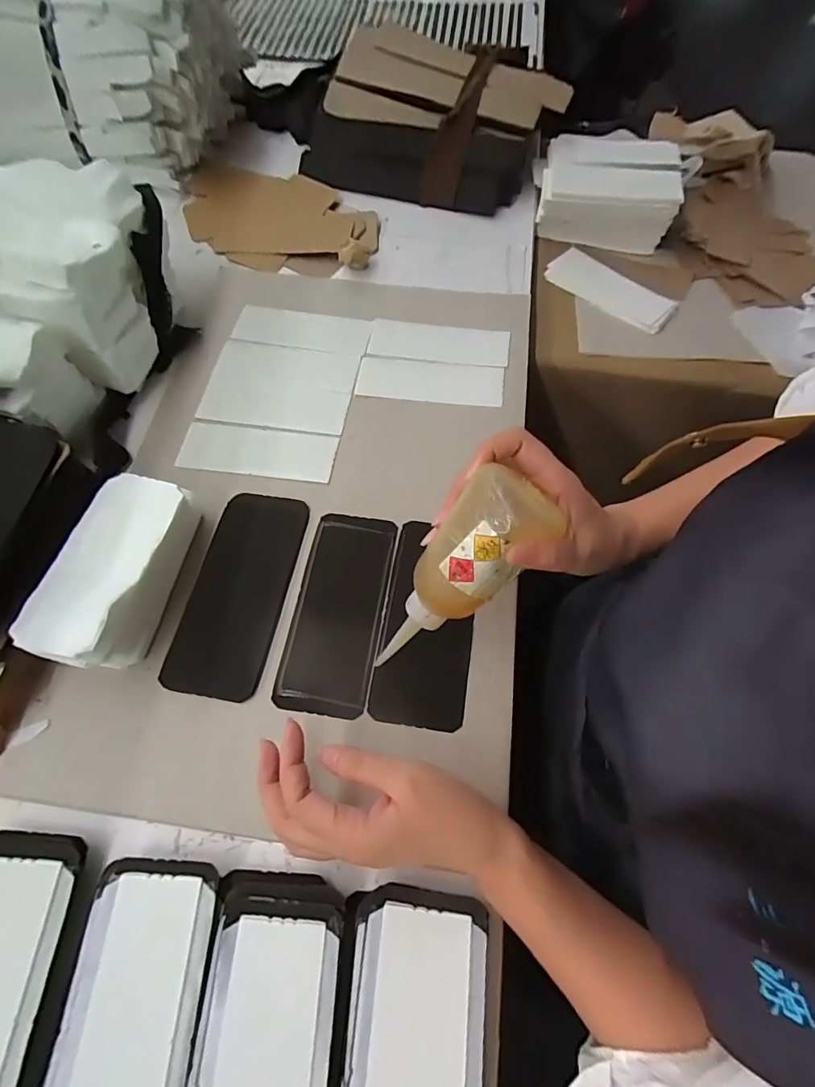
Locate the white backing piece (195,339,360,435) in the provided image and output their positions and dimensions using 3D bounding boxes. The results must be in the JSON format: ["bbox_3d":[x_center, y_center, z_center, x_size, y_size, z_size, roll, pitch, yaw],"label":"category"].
[{"bbox_3d":[-0.129,-0.162,0.479,0.143,0.004,0.102,9,65,4],"label":"white backing piece"}]

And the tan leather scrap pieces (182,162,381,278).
[{"bbox_3d":[-0.160,-0.399,0.578,0.262,0.023,0.155,21,67,10],"label":"tan leather scrap pieces"}]

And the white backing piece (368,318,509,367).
[{"bbox_3d":[0.034,-0.216,0.503,0.146,0.006,0.050,7,65,3],"label":"white backing piece"}]

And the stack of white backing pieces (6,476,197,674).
[{"bbox_3d":[-0.226,0.020,0.368,0.078,0.060,0.148,10,65,5],"label":"stack of white backing pieces"}]

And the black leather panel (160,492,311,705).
[{"bbox_3d":[-0.142,0.038,0.394,0.076,0.009,0.173,11,66,3],"label":"black leather panel"}]

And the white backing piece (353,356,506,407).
[{"bbox_3d":[0.024,-0.167,0.485,0.148,0.010,0.052,6,65,3],"label":"white backing piece"}]

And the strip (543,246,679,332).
[{"bbox_3d":[0.241,-0.302,0.552,0.151,0.009,0.058,39,71,17],"label":"strip"}]

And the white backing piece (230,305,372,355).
[{"bbox_3d":[-0.115,-0.237,0.516,0.149,0.006,0.057,9,65,4],"label":"white backing piece"}]

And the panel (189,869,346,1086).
[{"bbox_3d":[-0.079,0.285,0.254,0.076,0.014,0.170,2,65,1],"label":"panel"}]

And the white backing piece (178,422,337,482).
[{"bbox_3d":[-0.142,-0.088,0.448,0.144,0.004,0.053,6,65,3],"label":"white backing piece"}]

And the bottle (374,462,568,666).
[{"bbox_3d":[0.031,0.025,0.315,0.052,0.152,0.048,46,28,19],"label":"bottle"}]

